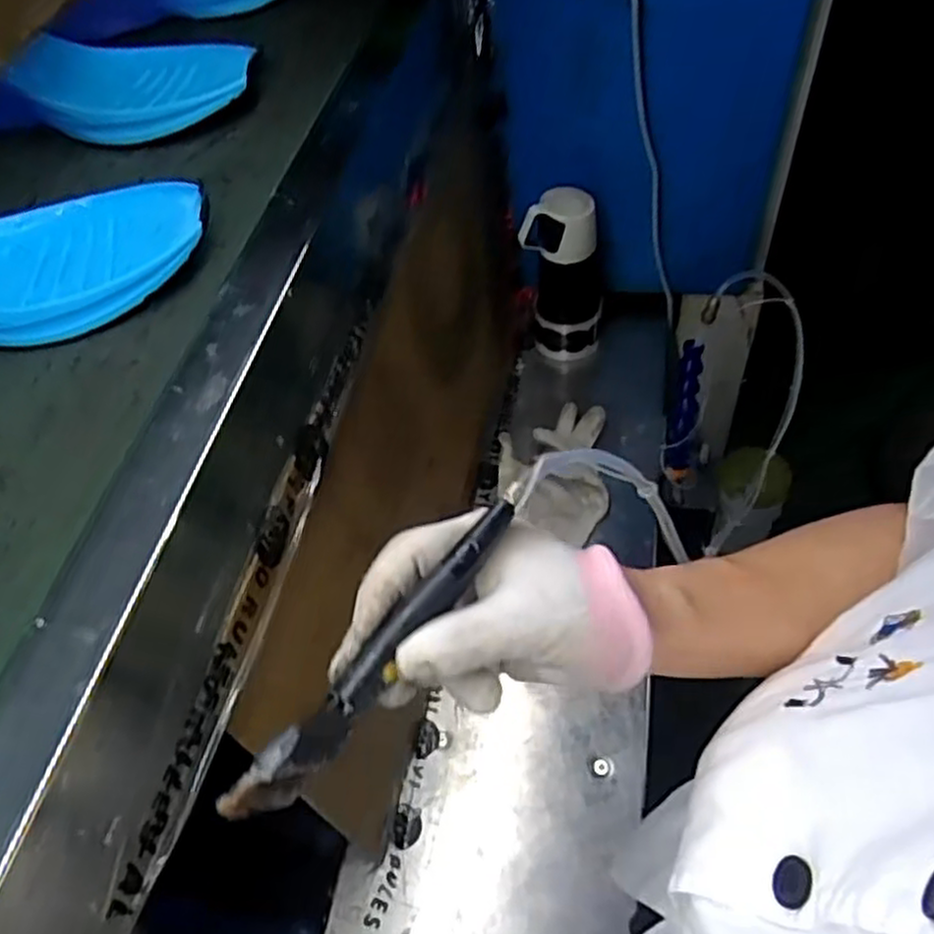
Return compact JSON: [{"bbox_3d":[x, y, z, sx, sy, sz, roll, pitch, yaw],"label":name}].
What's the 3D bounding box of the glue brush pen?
[{"bbox_3d":[-0.027,0.067,0.289,0.012,0.021,0.157,31,63,25],"label":"glue brush pen"}]

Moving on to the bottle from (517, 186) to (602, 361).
[{"bbox_3d":[0.117,-0.230,0.907,0.089,0.220,0.080,5,52,11],"label":"bottle"}]

